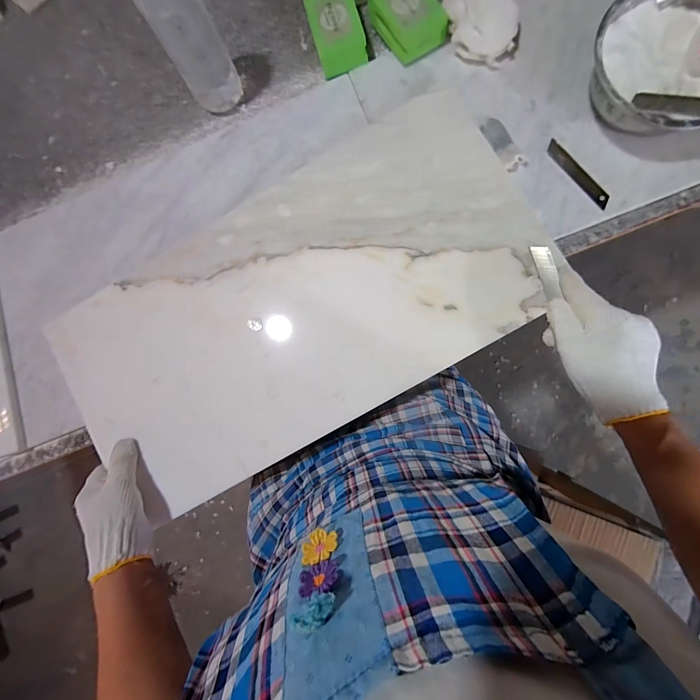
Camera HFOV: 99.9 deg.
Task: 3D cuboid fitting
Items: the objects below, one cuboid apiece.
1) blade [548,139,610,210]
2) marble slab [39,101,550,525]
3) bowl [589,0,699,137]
[{"bbox_3d":[0.269,-0.207,0.346,0.018,0.004,0.098,-38,86,2],"label":"blade"},{"bbox_3d":[-0.075,-0.046,0.366,0.576,0.017,0.305,-30,82,3],"label":"marble slab"},{"bbox_3d":[0.333,-0.299,0.313,0.149,0.053,0.153,-1,85,7],"label":"bowl"}]

